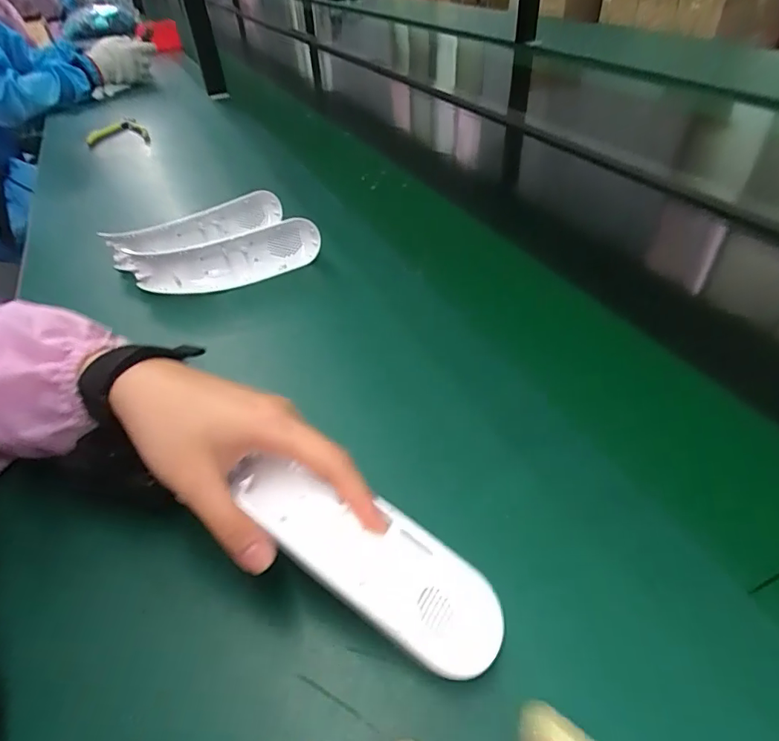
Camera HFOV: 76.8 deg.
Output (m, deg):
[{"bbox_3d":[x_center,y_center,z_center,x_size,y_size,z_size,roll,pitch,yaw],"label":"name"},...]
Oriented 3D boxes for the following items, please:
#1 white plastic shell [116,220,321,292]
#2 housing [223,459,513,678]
[{"bbox_3d":[-0.182,-0.122,0.530,0.212,0.050,0.059,-5,43,-1],"label":"white plastic shell"},{"bbox_3d":[-0.014,0.097,0.262,0.158,0.015,0.052,29,49,12],"label":"housing"}]

